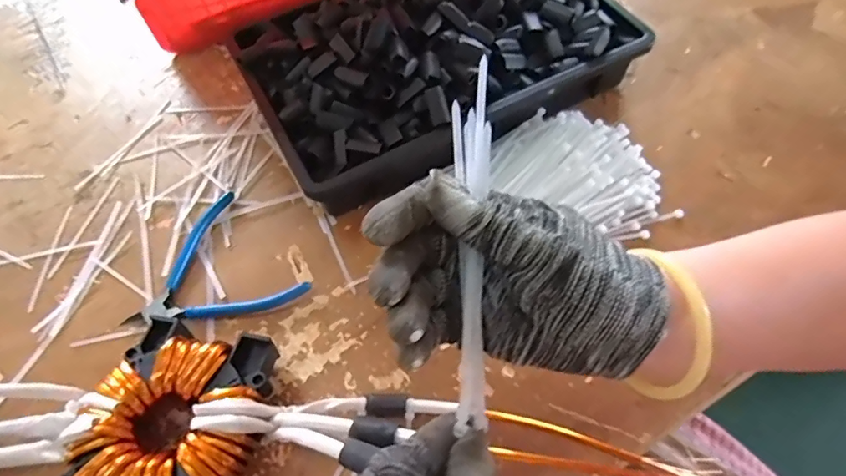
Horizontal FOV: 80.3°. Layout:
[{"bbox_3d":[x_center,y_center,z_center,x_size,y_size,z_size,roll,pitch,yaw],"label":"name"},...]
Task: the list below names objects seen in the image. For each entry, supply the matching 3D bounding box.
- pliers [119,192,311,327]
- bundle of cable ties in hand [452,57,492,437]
[{"bbox_3d":[-0.190,0.035,0.431,0.129,0.022,0.139,-39,66,-17],"label":"pliers"},{"bbox_3d":[0.023,0.006,0.237,0.017,0.006,0.168,0,94,3],"label":"bundle of cable ties in hand"}]

